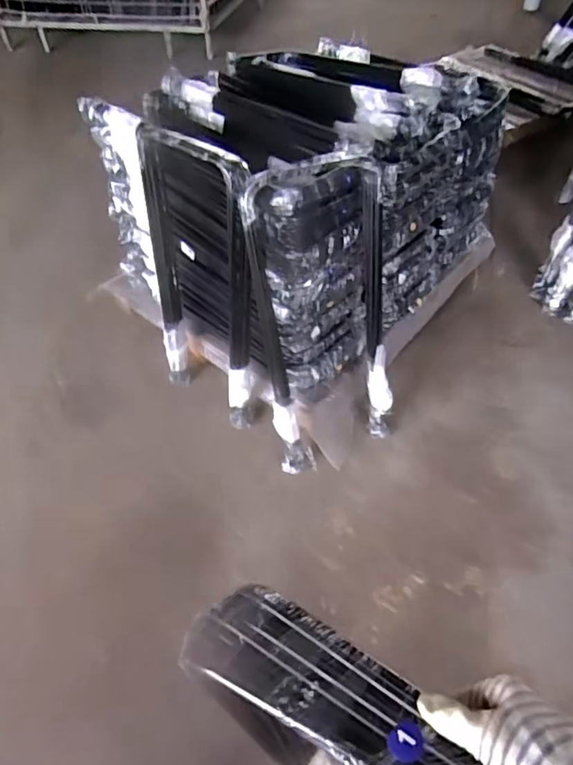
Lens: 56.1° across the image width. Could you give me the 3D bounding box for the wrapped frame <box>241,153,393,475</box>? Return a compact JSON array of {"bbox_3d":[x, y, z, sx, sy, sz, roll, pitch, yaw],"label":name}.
[{"bbox_3d":[0.107,-0.149,1.494,0.374,0.872,0.297,-24,53,-18],"label":"wrapped frame"}]

